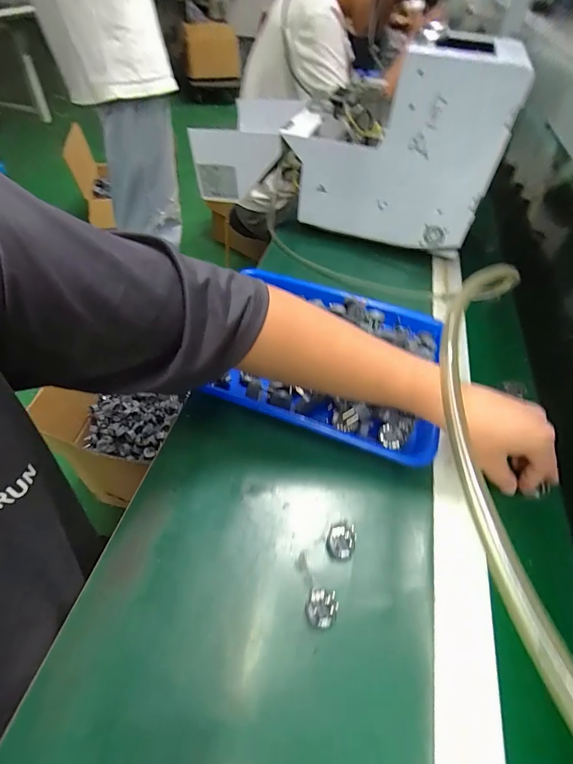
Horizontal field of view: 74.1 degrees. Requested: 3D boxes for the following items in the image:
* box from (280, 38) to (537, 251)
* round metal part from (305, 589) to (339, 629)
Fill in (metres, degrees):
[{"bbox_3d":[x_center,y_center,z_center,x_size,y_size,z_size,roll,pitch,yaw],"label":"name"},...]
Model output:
[{"bbox_3d":[0.174,-0.392,0.631,0.307,0.260,0.167,12,50,6],"label":"box"},{"bbox_3d":[0.029,0.192,0.322,0.025,0.019,0.027,2,50,-3],"label":"round metal part"}]

